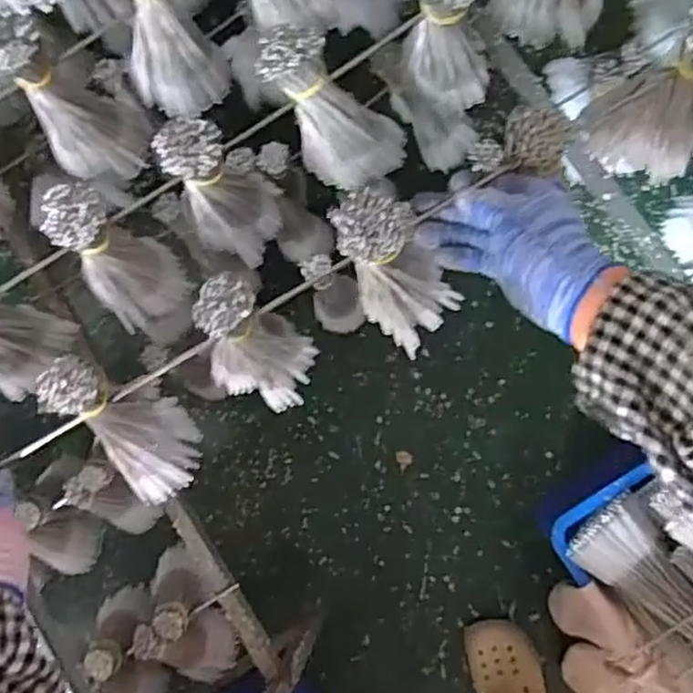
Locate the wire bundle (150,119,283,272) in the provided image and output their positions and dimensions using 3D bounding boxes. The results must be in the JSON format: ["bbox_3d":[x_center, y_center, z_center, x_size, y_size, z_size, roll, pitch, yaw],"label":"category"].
[{"bbox_3d":[-0.105,-0.133,0.609,0.083,0.153,0.079,-12,80,-3],"label":"wire bundle"}]

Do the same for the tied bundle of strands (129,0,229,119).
[{"bbox_3d":[-0.163,-0.275,0.601,0.079,0.160,0.081,-39,82,-7],"label":"tied bundle of strands"}]

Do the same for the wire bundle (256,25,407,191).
[{"bbox_3d":[-0.020,-0.209,0.600,0.075,0.174,0.064,24,79,32],"label":"wire bundle"}]

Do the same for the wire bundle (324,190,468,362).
[{"bbox_3d":[0.034,-0.063,0.560,0.069,0.177,0.067,31,80,28],"label":"wire bundle"}]

